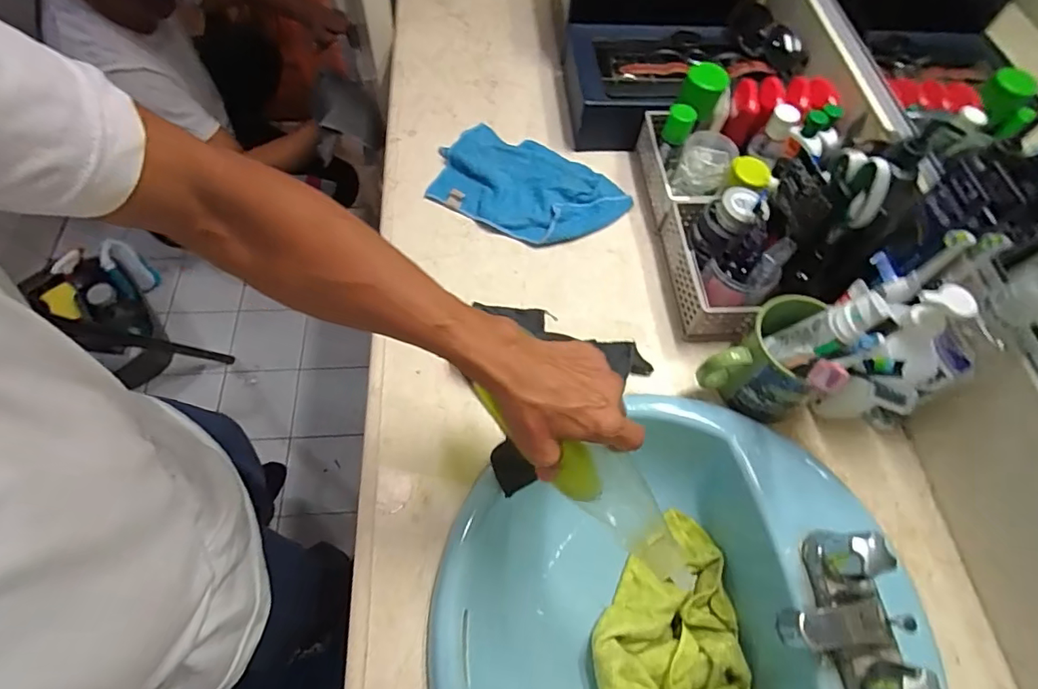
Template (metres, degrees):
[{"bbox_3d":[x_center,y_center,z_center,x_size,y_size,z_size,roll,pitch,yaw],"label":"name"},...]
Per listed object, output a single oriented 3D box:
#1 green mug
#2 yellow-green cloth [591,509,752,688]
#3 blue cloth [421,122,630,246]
[{"bbox_3d":[0.272,0.023,0.554,0.112,0.099,0.096,-35,69,-20],"label":"green mug"},{"bbox_3d":[0.159,0.307,0.550,0.162,0.056,0.226,-2,62,-5],"label":"yellow-green cloth"},{"bbox_3d":[0.012,-0.219,0.719,0.260,0.027,0.153,24,63,9],"label":"blue cloth"}]

